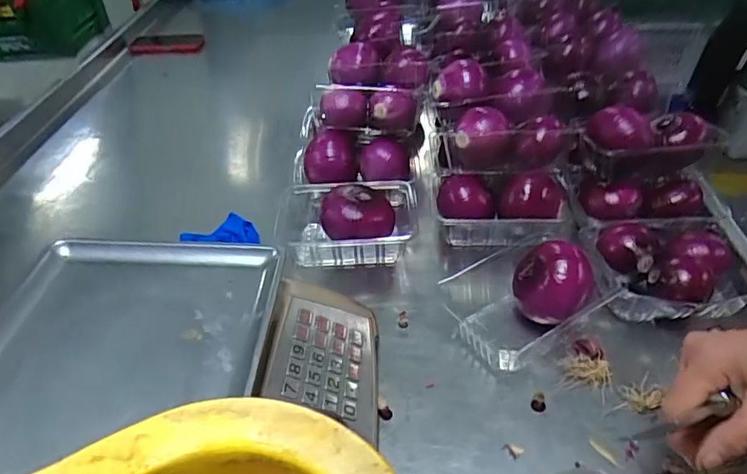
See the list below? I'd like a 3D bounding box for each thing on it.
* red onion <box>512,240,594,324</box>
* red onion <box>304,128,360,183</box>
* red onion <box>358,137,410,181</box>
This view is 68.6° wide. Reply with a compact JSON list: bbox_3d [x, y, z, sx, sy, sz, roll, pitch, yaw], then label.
[{"bbox_3d":[0.194,0.054,0.597,0.082,0.080,0.082,-1,39,1],"label":"red onion"},{"bbox_3d":[-0.060,-0.110,0.781,0.072,0.068,0.071,1,40,4],"label":"red onion"},{"bbox_3d":[0.015,-0.111,0.811,0.074,0.065,0.066,-4,39,-2],"label":"red onion"}]

